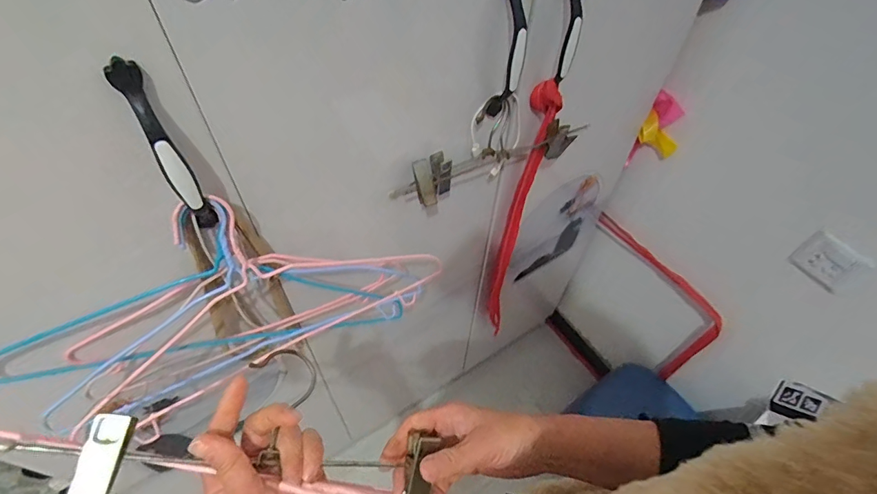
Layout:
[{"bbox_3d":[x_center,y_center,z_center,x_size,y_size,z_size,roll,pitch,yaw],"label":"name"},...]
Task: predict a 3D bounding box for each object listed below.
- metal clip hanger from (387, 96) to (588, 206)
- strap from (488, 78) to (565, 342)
[{"bbox_3d":[0.081,-0.143,0.636,0.325,0.107,0.051,-25,58,-21],"label":"metal clip hanger"},{"bbox_3d":[0.144,-0.021,0.866,0.044,0.671,0.032,4,52,1],"label":"strap"}]

